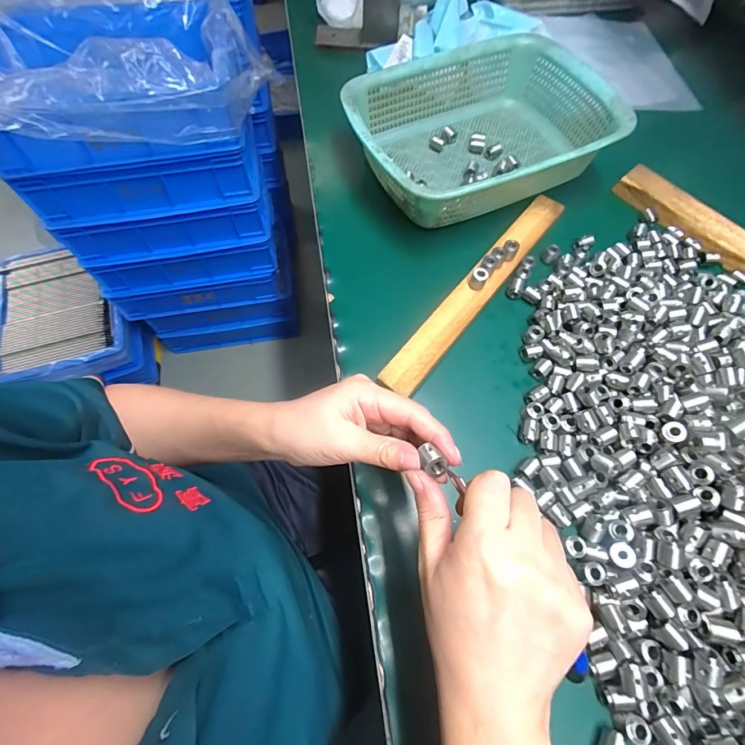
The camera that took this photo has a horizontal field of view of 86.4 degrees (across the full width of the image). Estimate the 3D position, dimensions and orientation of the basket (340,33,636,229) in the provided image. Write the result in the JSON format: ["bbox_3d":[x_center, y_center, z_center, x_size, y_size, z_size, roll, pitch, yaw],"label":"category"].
[{"bbox_3d":[0.132,-0.289,0.487,0.309,0.080,0.221,-19,66,-10],"label":"basket"}]

